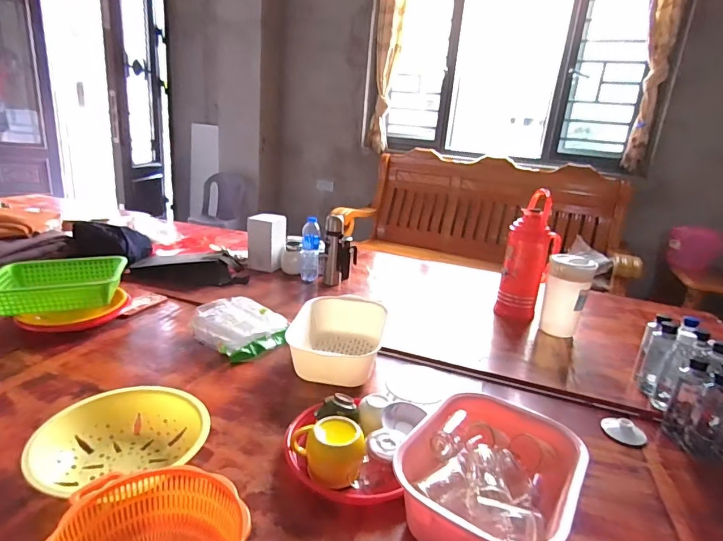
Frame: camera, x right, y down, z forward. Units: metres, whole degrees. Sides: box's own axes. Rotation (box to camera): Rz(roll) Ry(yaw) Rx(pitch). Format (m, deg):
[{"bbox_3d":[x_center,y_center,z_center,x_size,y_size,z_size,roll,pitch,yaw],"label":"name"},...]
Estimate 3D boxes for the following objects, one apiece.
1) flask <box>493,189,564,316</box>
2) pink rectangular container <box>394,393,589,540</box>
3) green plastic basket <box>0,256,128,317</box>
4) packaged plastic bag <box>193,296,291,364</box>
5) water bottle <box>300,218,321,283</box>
[{"bbox_3d":[0.548,-0.051,1.395,0.155,0.389,0.115,13,19,23],"label":"flask"},{"bbox_3d":[0.192,0.323,0.652,0.223,0.126,0.275,16,21,32],"label":"pink rectangular container"},{"bbox_3d":[-0.830,0.037,1.176,0.324,0.088,0.200,-2,19,-22],"label":"green plastic basket"},{"bbox_3d":[-0.324,0.149,1.143,0.231,0.077,0.190,17,21,32],"label":"packaged plastic bag"},{"bbox_3d":[-0.188,-0.070,1.586,0.069,0.233,0.064,1,18,-11],"label":"water bottle"}]

